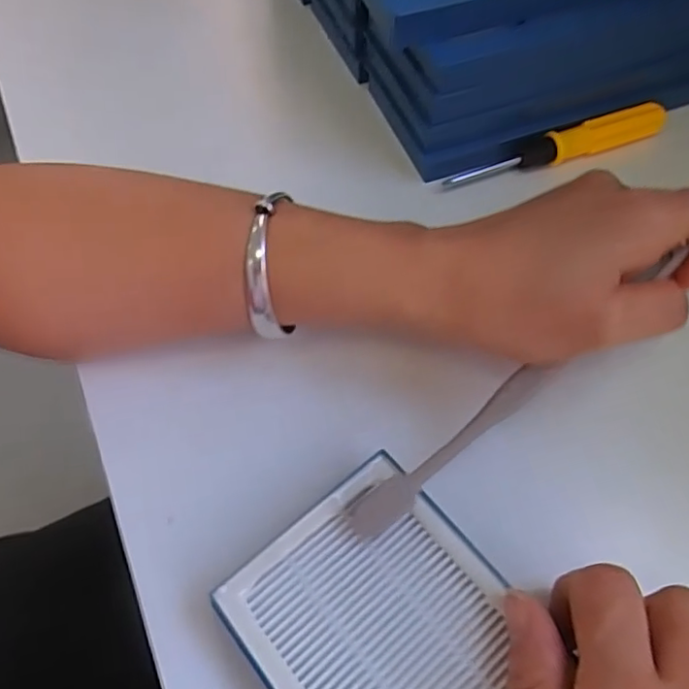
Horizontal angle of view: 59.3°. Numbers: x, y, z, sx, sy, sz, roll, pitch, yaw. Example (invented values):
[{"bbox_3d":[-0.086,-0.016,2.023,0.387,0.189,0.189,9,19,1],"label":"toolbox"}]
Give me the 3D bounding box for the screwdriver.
[{"bbox_3d":[0.119,-0.107,0.329,0.124,0.018,0.016,-18,62,-10],"label":"screwdriver"}]

